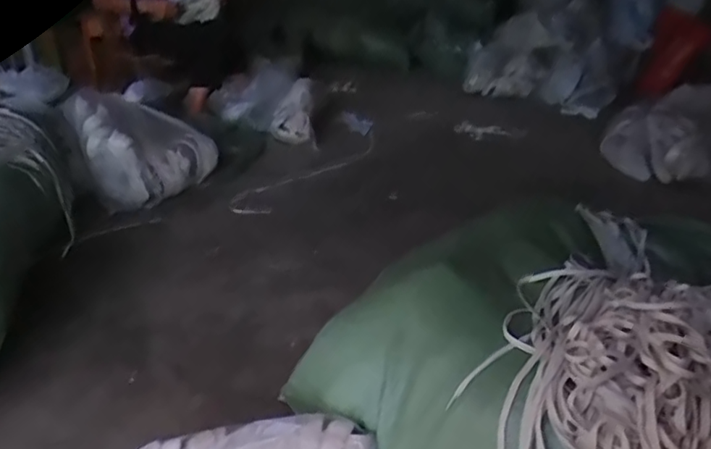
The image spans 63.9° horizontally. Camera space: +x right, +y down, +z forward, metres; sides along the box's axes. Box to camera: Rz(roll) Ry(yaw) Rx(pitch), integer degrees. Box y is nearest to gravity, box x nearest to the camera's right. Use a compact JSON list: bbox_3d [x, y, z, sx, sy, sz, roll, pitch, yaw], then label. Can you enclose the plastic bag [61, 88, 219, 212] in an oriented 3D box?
[{"bbox_3d":[-0.676,-0.273,1.838,0.422,0.296,0.308,-15,32,-27],"label":"plastic bag"}]

